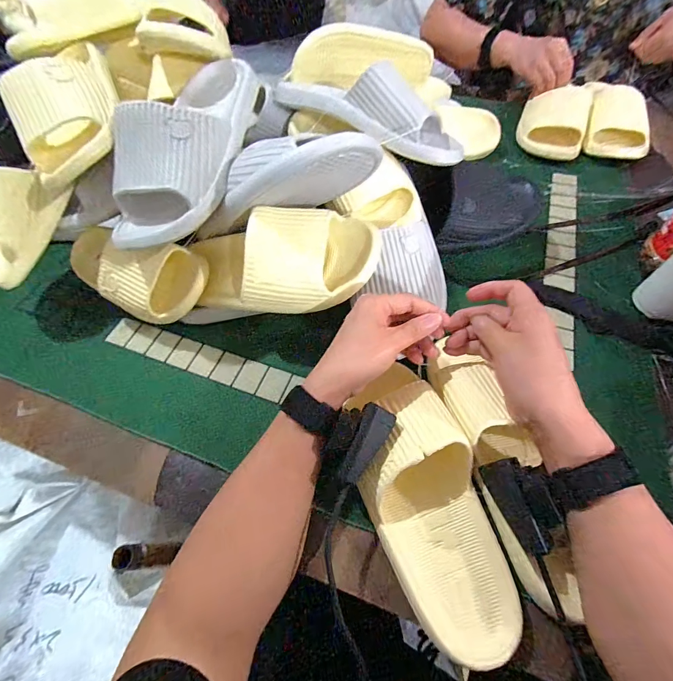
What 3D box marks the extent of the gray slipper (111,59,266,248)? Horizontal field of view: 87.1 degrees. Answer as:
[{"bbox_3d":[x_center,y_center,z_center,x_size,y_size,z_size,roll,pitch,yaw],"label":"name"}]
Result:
[{"bbox_3d":[-0.164,-0.228,0.408,0.115,0.083,0.265,8,58,9],"label":"gray slipper"}]

